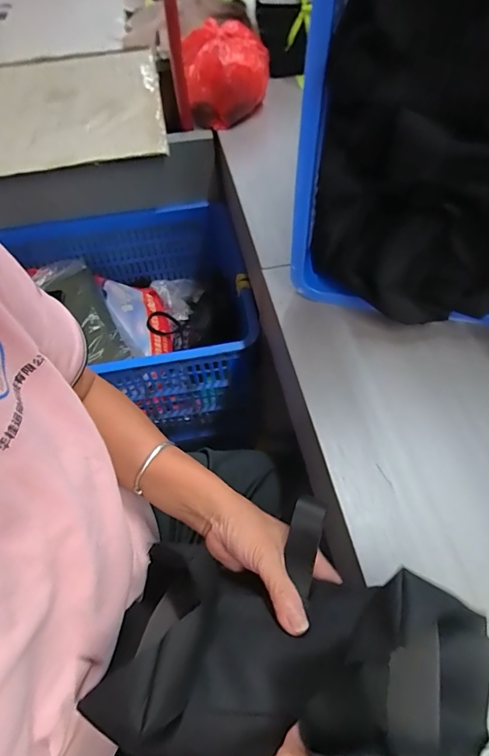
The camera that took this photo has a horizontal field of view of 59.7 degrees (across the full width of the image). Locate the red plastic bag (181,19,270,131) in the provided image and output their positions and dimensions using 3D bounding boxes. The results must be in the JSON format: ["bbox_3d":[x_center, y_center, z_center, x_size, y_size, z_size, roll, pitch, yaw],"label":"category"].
[{"bbox_3d":[-0.035,-0.600,0.845,0.166,0.117,0.176,-4,57,0],"label":"red plastic bag"}]

